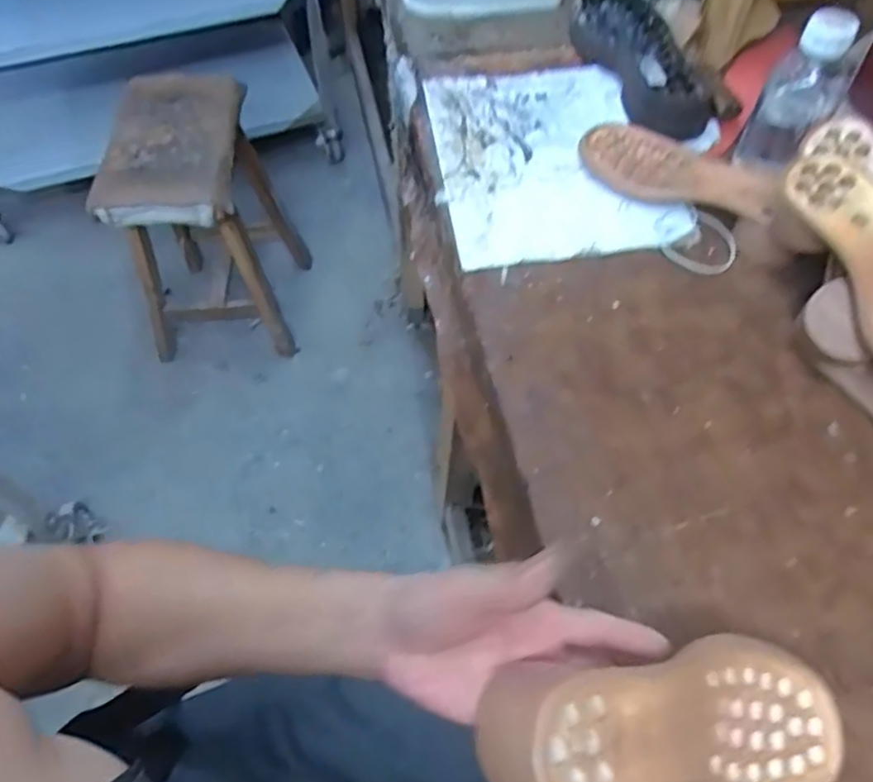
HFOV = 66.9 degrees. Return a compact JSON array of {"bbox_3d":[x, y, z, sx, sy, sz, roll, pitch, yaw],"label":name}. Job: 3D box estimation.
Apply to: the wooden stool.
[{"bbox_3d":[-0.466,-0.327,1.332,0.273,0.456,0.347,-3,58,-1],"label":"wooden stool"}]

